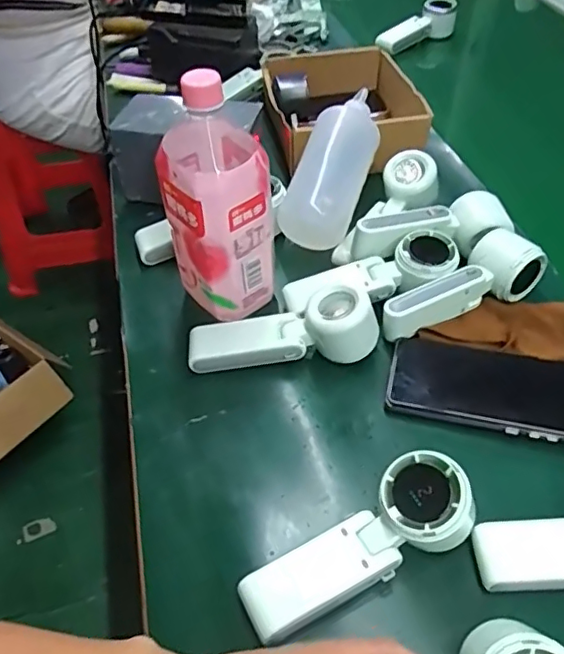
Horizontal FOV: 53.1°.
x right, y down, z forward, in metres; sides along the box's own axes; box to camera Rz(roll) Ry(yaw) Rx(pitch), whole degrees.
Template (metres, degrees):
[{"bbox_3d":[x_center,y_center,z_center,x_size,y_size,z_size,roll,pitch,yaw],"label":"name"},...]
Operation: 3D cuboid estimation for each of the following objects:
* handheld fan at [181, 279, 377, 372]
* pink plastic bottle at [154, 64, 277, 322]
[{"bbox_3d":[-0.001,0.007,0.507,0.165,0.045,0.055,-12,47,7],"label":"handheld fan"},{"bbox_3d":[-0.059,-0.110,0.501,0.084,0.222,0.098,-13,49,-11],"label":"pink plastic bottle"}]

